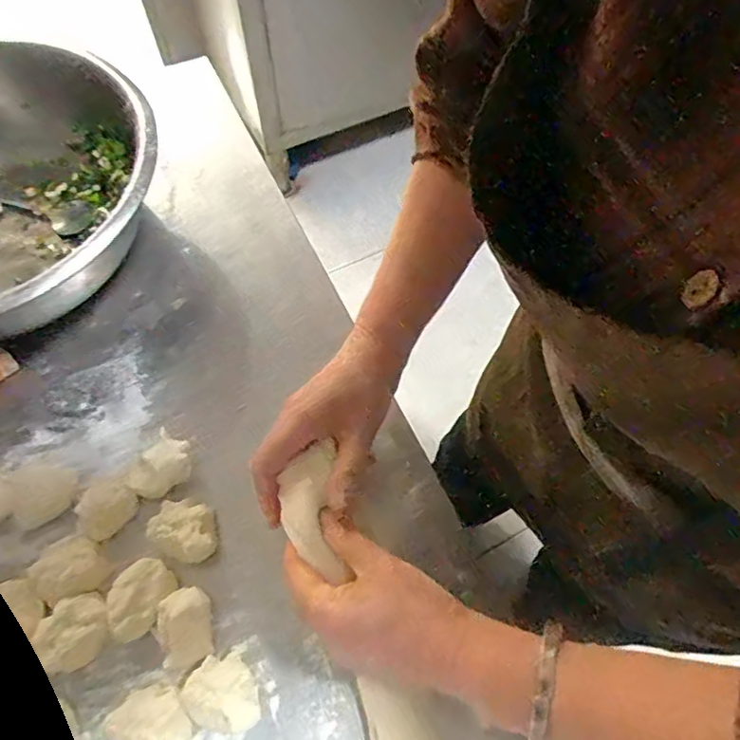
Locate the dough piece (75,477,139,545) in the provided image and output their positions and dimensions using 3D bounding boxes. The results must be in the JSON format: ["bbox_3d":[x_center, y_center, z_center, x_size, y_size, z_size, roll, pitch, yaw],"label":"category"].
[{"bbox_3d":[-0.199,0.103,0.430,0.040,0.019,0.042,1,62,-1],"label":"dough piece"}]

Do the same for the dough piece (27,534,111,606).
[{"bbox_3d":[-0.213,0.138,0.404,0.043,0.021,0.041,-28,66,-15],"label":"dough piece"}]

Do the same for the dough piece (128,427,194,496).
[{"bbox_3d":[-0.159,0.077,0.441,0.036,0.032,0.049,37,67,16],"label":"dough piece"}]

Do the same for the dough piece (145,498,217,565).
[{"bbox_3d":[-0.134,0.118,0.422,0.049,0.023,0.041,30,65,13],"label":"dough piece"}]

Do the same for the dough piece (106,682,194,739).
[{"bbox_3d":[-0.139,0.229,0.367,0.044,0.022,0.045,-28,66,-16],"label":"dough piece"}]

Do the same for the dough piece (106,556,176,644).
[{"bbox_3d":[-0.163,0.160,0.400,0.036,0.021,0.053,28,65,12],"label":"dough piece"}]

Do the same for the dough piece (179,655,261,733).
[{"bbox_3d":[-0.096,0.211,0.374,0.048,0.027,0.042,0,62,-2],"label":"dough piece"}]

